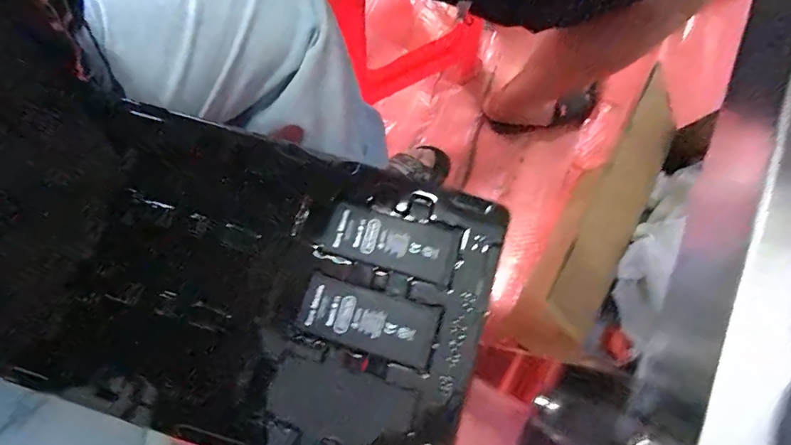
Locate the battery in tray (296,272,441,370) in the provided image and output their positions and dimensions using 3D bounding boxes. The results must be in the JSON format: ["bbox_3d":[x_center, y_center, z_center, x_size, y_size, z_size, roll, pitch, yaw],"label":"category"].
[{"bbox_3d":[-0.021,0.073,0.333,0.099,0.004,0.043,17,77,2],"label":"battery in tray"}]

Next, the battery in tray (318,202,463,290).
[{"bbox_3d":[-0.004,0.015,0.344,0.102,0.004,0.043,15,77,2],"label":"battery in tray"}]

